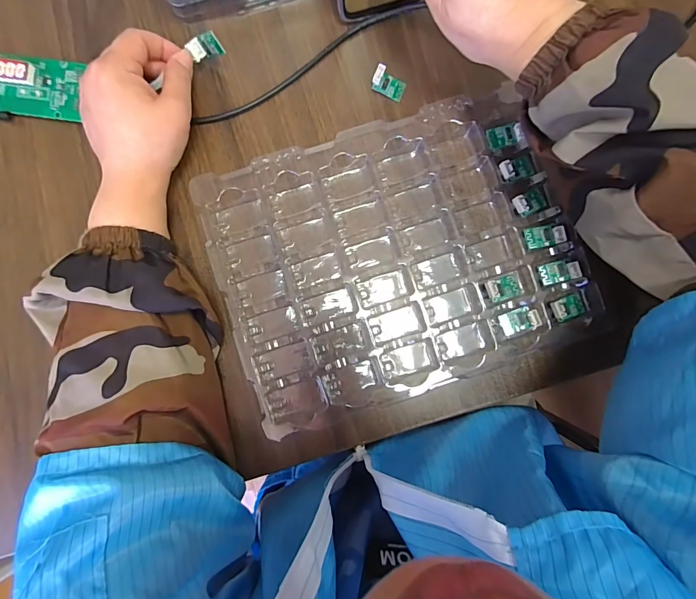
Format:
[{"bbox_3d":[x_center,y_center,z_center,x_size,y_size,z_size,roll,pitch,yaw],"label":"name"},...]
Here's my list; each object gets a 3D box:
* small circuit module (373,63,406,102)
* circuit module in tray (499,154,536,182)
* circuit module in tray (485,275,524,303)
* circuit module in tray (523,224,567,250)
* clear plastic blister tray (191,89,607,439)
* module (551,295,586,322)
[{"bbox_3d":[0.034,-0.178,0.313,0.027,0.009,0.018,26,86,-1],"label":"small circuit module"},{"bbox_3d":[0.137,-0.106,0.307,0.028,0.008,0.018,-18,88,-3],"label":"circuit module in tray"},{"bbox_3d":[0.125,-0.009,0.301,0.030,0.007,0.017,-15,88,-3],"label":"circuit module in tray"},{"bbox_3d":[0.158,-0.051,0.305,0.029,0.005,0.017,-12,77,20],"label":"circuit module in tray"},{"bbox_3d":[0.038,-0.036,0.297,0.267,0.020,0.201,-18,88,-3],"label":"clear plastic blister tray"},{"bbox_3d":[0.175,0.006,0.301,0.027,0.005,0.017,-18,88,-3],"label":"module"}]

